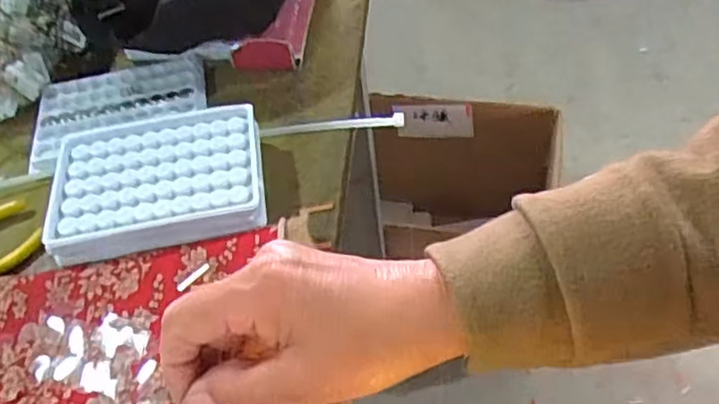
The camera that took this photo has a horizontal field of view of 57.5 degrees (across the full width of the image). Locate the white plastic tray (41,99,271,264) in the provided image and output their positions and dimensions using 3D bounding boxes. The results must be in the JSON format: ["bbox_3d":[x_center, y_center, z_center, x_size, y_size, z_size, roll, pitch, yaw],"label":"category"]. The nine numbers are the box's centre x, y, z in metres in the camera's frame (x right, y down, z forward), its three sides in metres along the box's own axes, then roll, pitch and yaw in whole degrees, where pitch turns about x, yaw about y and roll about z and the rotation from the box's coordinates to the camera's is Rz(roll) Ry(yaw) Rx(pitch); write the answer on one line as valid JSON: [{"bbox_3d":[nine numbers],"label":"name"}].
[{"bbox_3d":[-0.127,-0.013,0.421,0.129,0.024,0.096,-9,50,-2],"label":"white plastic tray"}]

